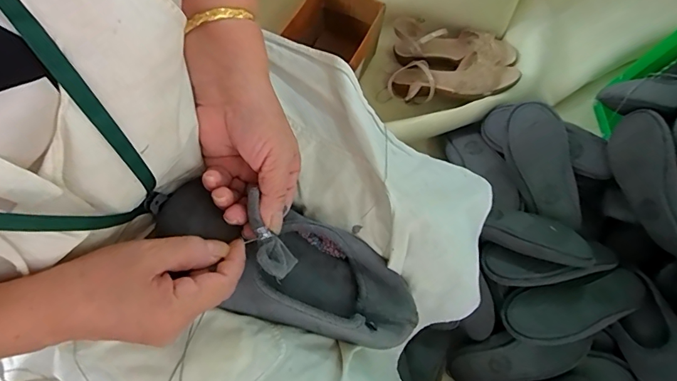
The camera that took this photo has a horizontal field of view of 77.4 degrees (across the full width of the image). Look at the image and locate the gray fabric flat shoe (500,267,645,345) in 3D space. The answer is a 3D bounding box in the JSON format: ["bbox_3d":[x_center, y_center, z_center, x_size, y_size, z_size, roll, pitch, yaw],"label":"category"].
[{"bbox_3d":[0.397,0.194,0.704,0.250,0.037,0.092,-10,75,-5],"label":"gray fabric flat shoe"}]

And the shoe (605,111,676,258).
[{"bbox_3d":[0.515,-0.012,0.685,0.056,0.087,0.236,-14,76,-6],"label":"shoe"}]

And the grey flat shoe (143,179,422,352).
[{"bbox_3d":[-0.034,0.069,0.359,0.239,0.071,0.096,29,75,-17],"label":"grey flat shoe"}]

